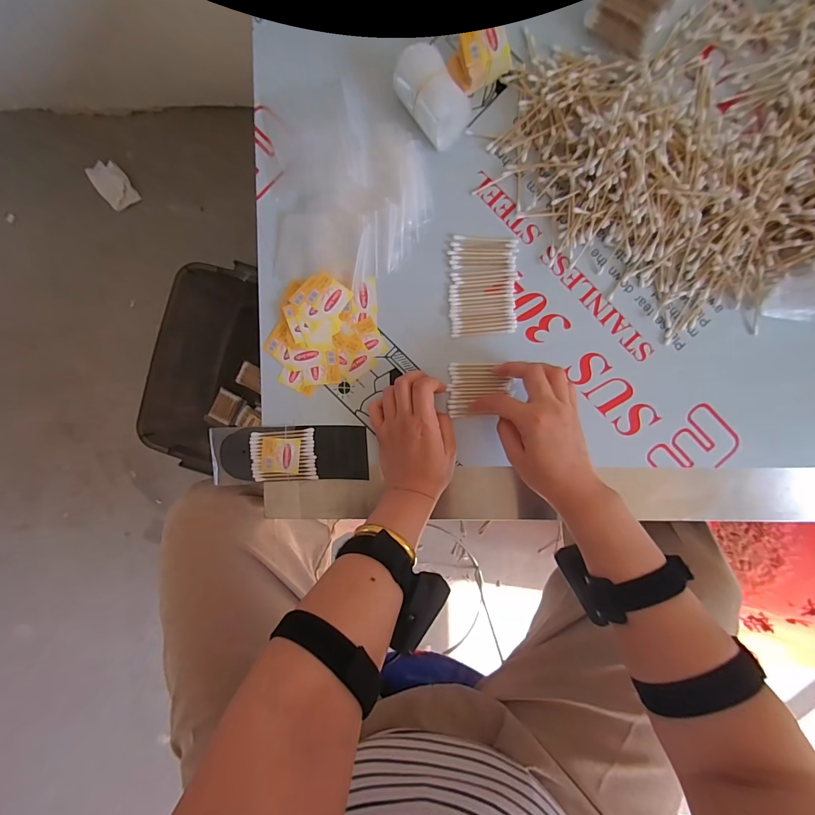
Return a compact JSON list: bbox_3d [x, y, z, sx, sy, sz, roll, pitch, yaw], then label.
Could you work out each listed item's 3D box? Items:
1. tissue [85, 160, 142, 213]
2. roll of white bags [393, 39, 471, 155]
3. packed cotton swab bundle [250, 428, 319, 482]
[{"bbox_3d":[-0.670,-0.505,0.842,0.068,0.011,0.117,-35,92,2],"label":"tissue"},{"bbox_3d":[0.028,-0.324,0.385,0.057,0.035,0.086,-36,92,2],"label":"roll of white bags"},{"bbox_3d":[-0.141,0.055,0.422,0.070,0.009,0.057,-3,92,1],"label":"packed cotton swab bundle"}]

